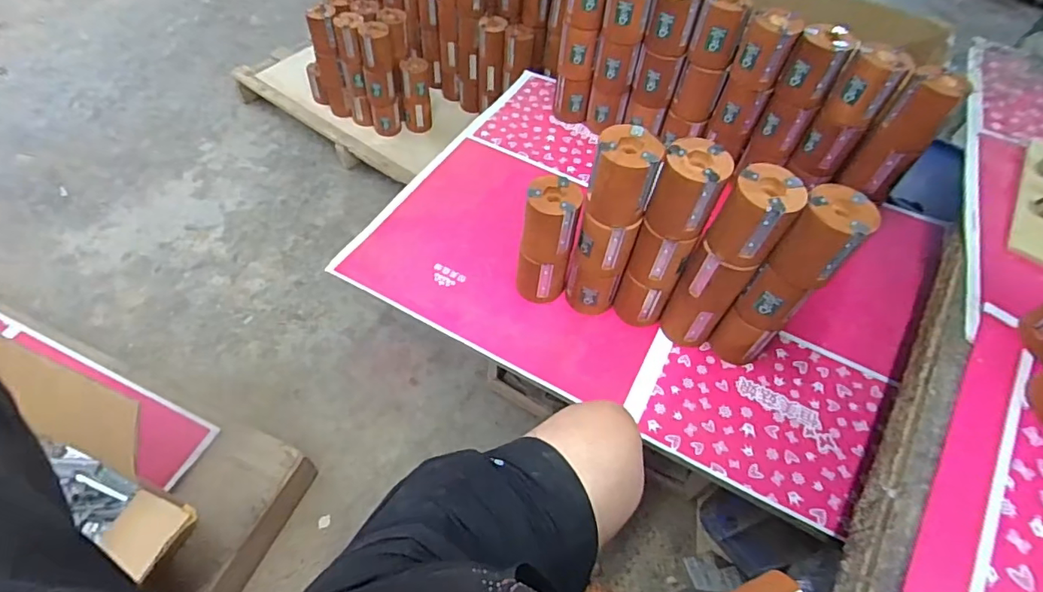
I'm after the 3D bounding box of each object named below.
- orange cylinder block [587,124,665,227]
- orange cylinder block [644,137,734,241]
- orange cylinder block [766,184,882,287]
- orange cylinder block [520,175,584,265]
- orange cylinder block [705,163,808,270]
[{"bbox_3d":[0.127,-0.151,0.661,0.076,0.102,0.081,13,55,4],"label":"orange cylinder block"},{"bbox_3d":[0.202,-0.129,0.647,0.075,0.100,0.080,27,57,13],"label":"orange cylinder block"},{"bbox_3d":[0.350,-0.067,0.617,0.074,0.104,0.070,41,61,21],"label":"orange cylinder block"},{"bbox_3d":[0.041,-0.102,0.734,0.074,0.105,0.069,13,55,4],"label":"orange cylinder block"},{"bbox_3d":[0.279,-0.095,0.630,0.072,0.105,0.071,32,58,16],"label":"orange cylinder block"}]

